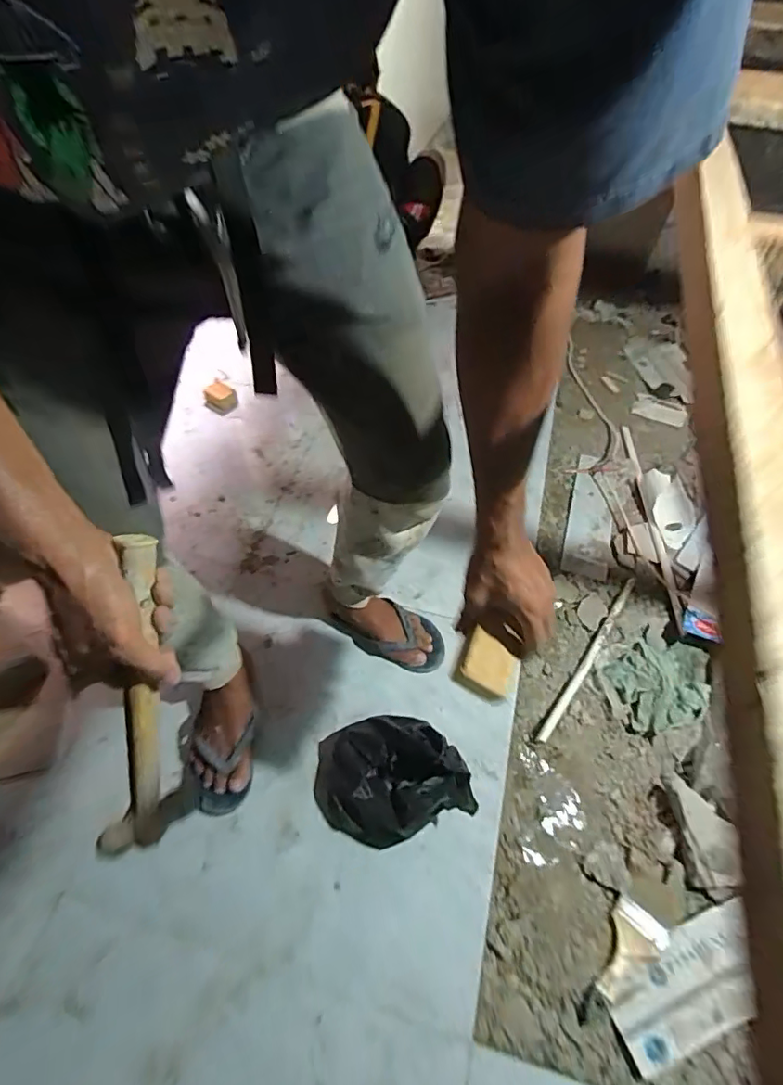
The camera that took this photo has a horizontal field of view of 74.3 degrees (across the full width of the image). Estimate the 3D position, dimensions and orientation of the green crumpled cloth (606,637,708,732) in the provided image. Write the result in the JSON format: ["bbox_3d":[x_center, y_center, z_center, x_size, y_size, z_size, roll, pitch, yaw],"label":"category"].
[{"bbox_3d":[0.505,0.254,0.958,0.214,0.057,0.157,-30,58,-22],"label":"green crumpled cloth"}]

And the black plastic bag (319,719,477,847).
[{"bbox_3d":[-0.007,0.354,0.794,0.224,0.149,0.169,-10,53,-9],"label":"black plastic bag"}]

